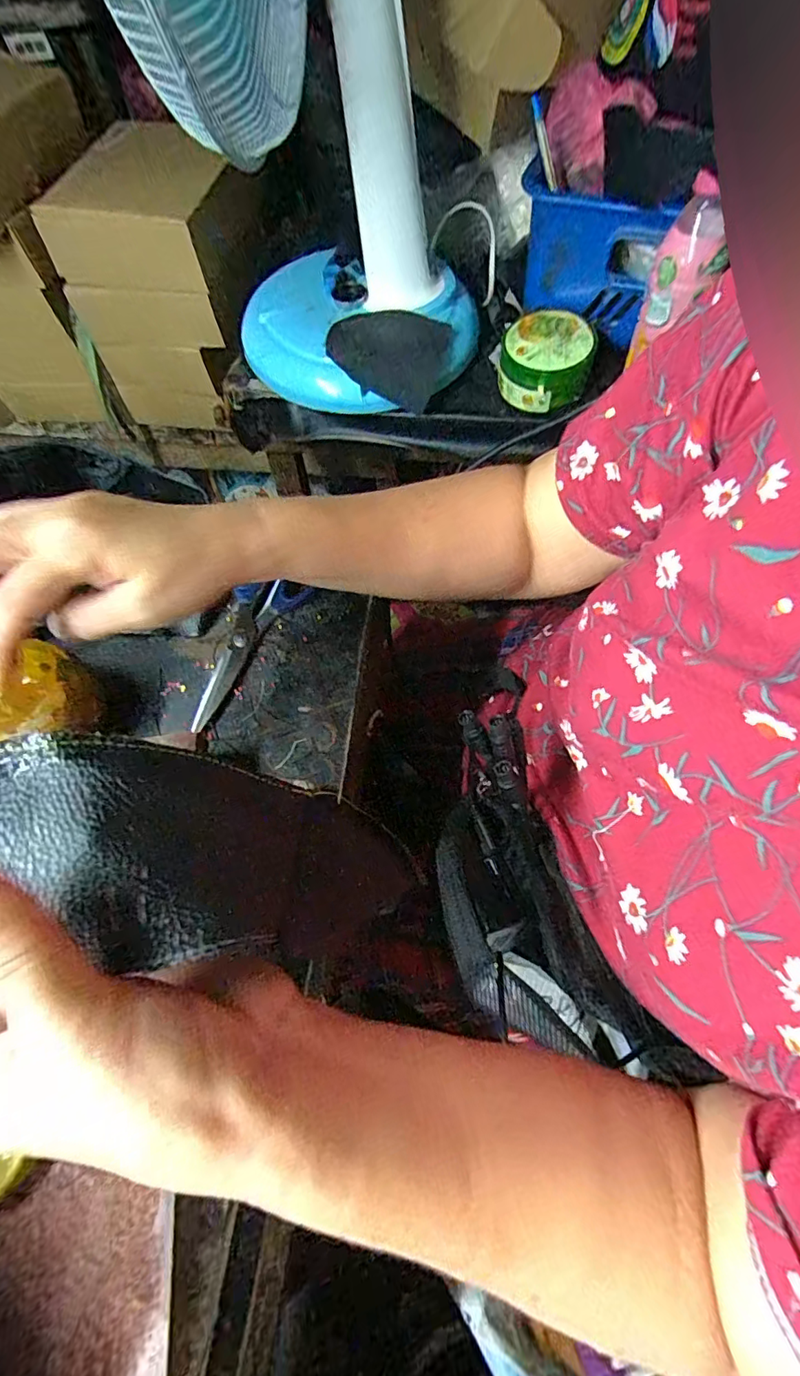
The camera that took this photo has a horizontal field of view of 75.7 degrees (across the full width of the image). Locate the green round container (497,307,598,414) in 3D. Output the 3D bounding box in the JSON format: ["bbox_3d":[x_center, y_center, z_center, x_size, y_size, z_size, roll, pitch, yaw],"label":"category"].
[{"bbox_3d":[0.167,-0.375,0.594,0.101,0.063,0.099,9,65,8],"label":"green round container"}]

